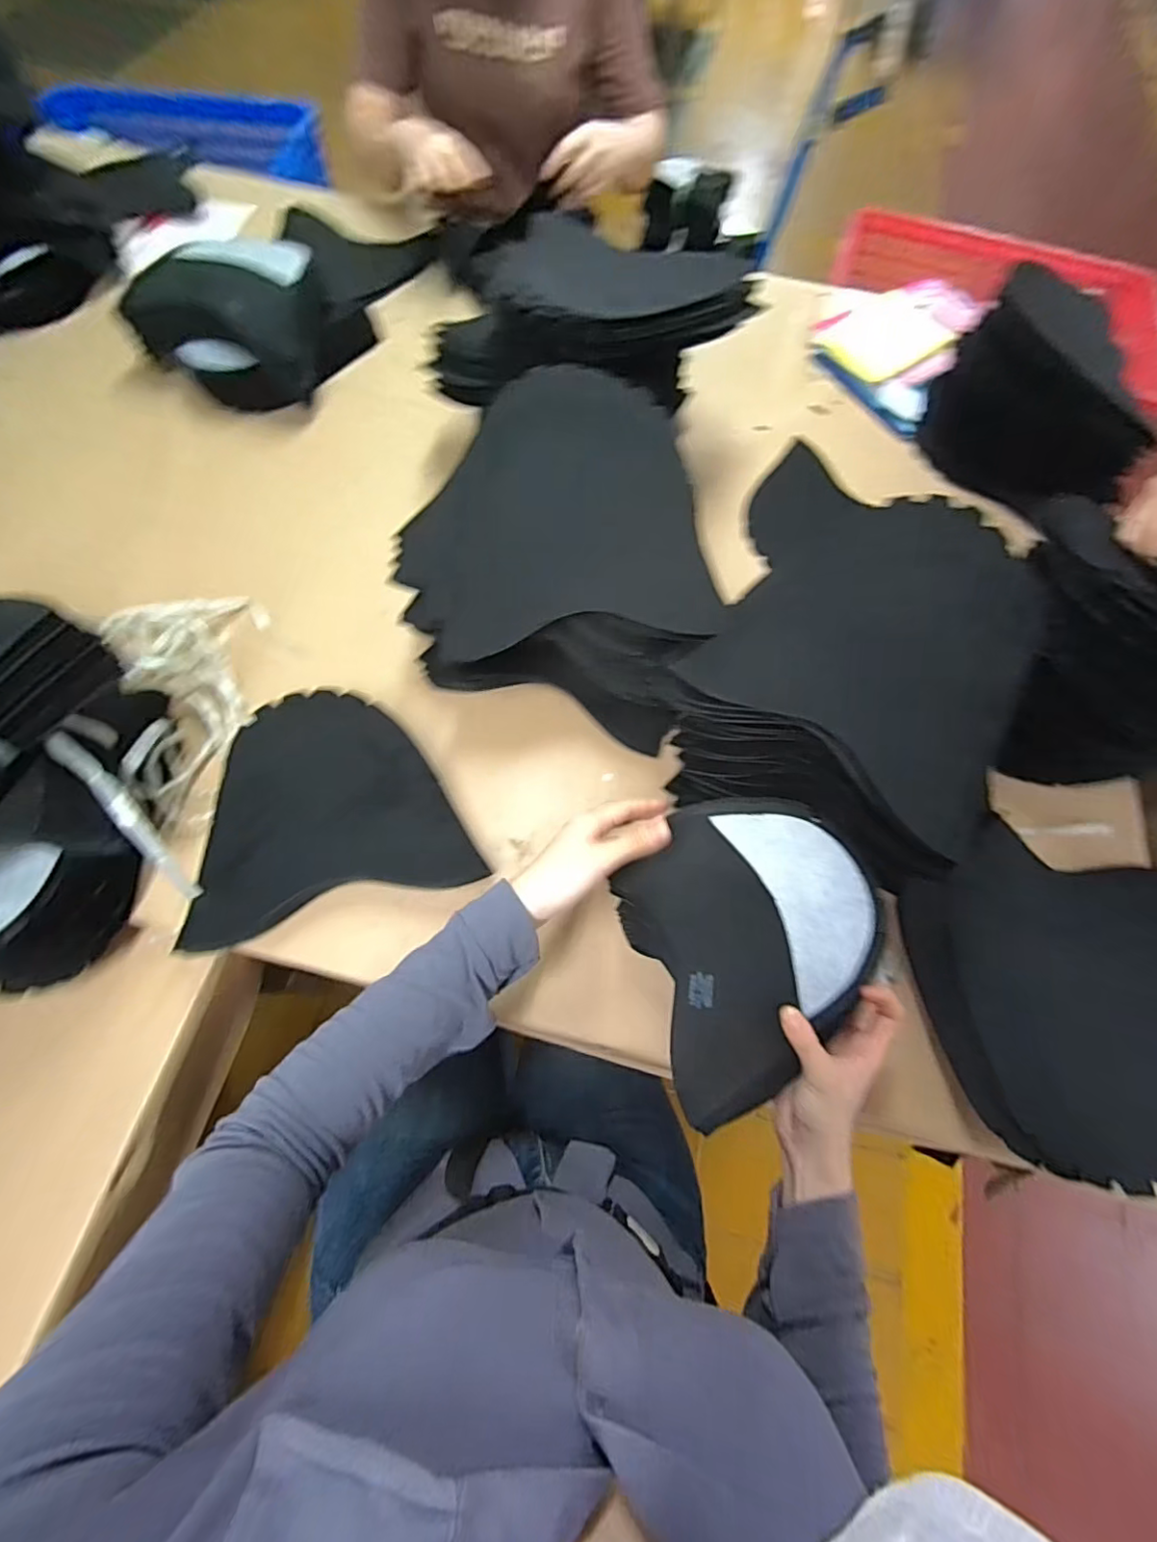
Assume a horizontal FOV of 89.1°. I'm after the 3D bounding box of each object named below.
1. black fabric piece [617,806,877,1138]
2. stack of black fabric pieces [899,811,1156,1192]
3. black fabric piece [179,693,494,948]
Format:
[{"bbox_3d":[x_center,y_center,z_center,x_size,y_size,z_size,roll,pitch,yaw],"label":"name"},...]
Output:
[{"bbox_3d":[0.145,0.133,0.477,0.195,0.048,0.224,-13,68,-8],"label":"black fabric piece"},{"bbox_3d":[0.415,0.185,0.505,0.280,0.035,0.282,22,68,6],"label":"stack of black fabric pieces"},{"bbox_3d":[-0.243,0.032,0.564,0.255,0.054,0.214,-15,69,-9],"label":"black fabric piece"}]

